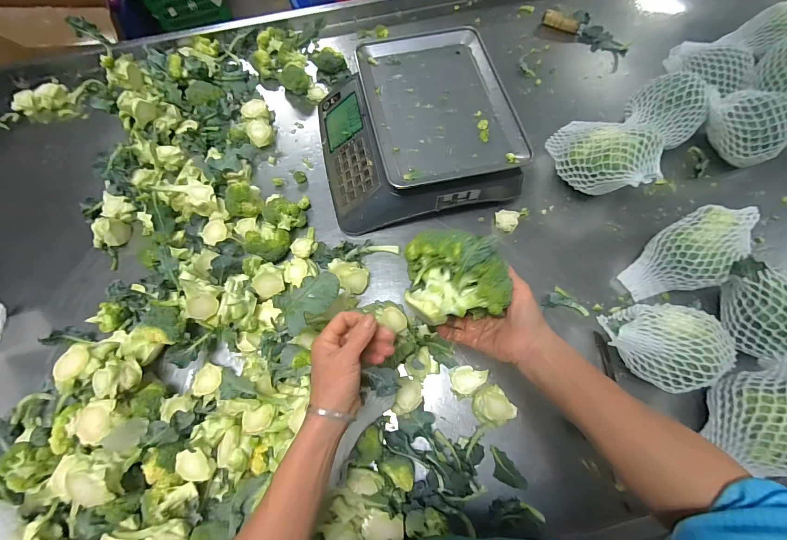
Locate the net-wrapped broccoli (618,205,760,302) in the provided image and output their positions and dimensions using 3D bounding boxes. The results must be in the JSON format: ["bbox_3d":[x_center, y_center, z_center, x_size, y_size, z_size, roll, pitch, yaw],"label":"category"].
[{"bbox_3d":[0.465,-0.022,0.534,0.163,0.112,0.104,-31,72,-10],"label":"net-wrapped broccoli"}]

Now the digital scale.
[{"bbox_3d":[0.030,-0.261,0.624,0.332,0.102,0.329,-13,70,-4],"label":"digital scale"}]

